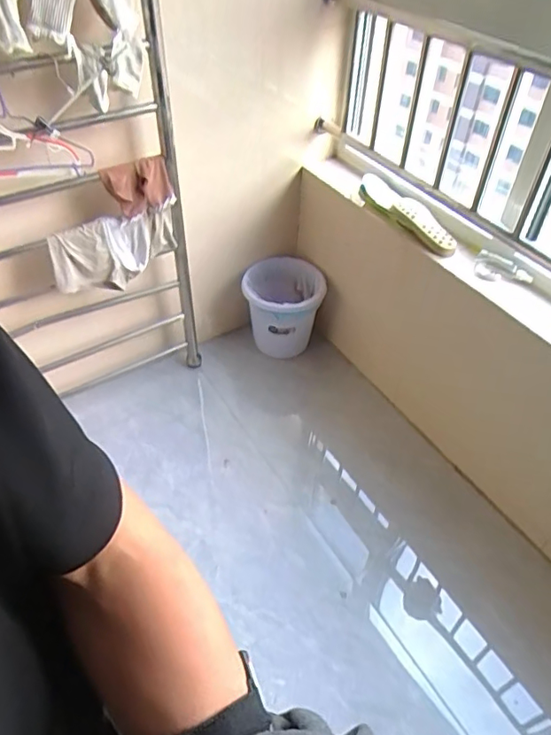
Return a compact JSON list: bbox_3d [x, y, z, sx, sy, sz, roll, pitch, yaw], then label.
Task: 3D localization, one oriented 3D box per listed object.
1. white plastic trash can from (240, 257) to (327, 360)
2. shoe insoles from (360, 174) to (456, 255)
[{"bbox_3d":[0.024,-0.205,1.914,0.267,0.303,0.284,1,47,-1],"label":"white plastic trash can"},{"bbox_3d":[0.357,-0.431,1.499,0.088,0.057,0.390,-28,53,-25],"label":"shoe insoles"}]

